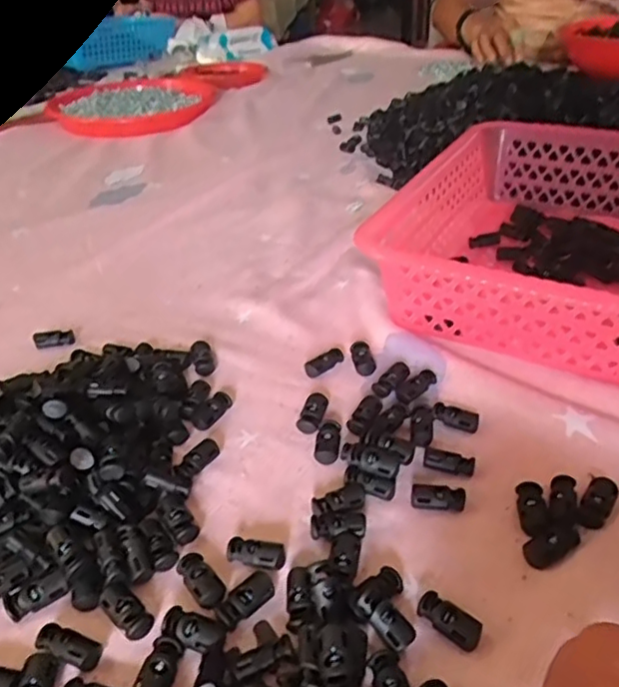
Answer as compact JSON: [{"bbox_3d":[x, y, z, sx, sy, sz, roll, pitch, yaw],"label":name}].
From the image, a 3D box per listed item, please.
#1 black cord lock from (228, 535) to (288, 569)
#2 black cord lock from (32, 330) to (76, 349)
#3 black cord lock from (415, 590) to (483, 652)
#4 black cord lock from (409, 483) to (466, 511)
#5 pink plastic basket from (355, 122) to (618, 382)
[{"bbox_3d":[-0.026,0.101,0.295,0.028,0.007,0.014,4,37,9],"label":"black cord lock"},{"bbox_3d":[-0.191,-0.004,0.458,0.029,0.010,0.014,-11,37,-11],"label":"black cord lock"},{"bbox_3d":[0.061,0.120,0.266,0.028,0.007,0.015,23,43,31],"label":"black cord lock"},{"bbox_3d":[0.067,0.080,0.319,0.027,0.006,0.015,4,37,9],"label":"black cord lock"},{"bbox_3d":[0.192,-0.090,0.487,0.211,0.074,0.300,17,41,25],"label":"pink plastic basket"}]

